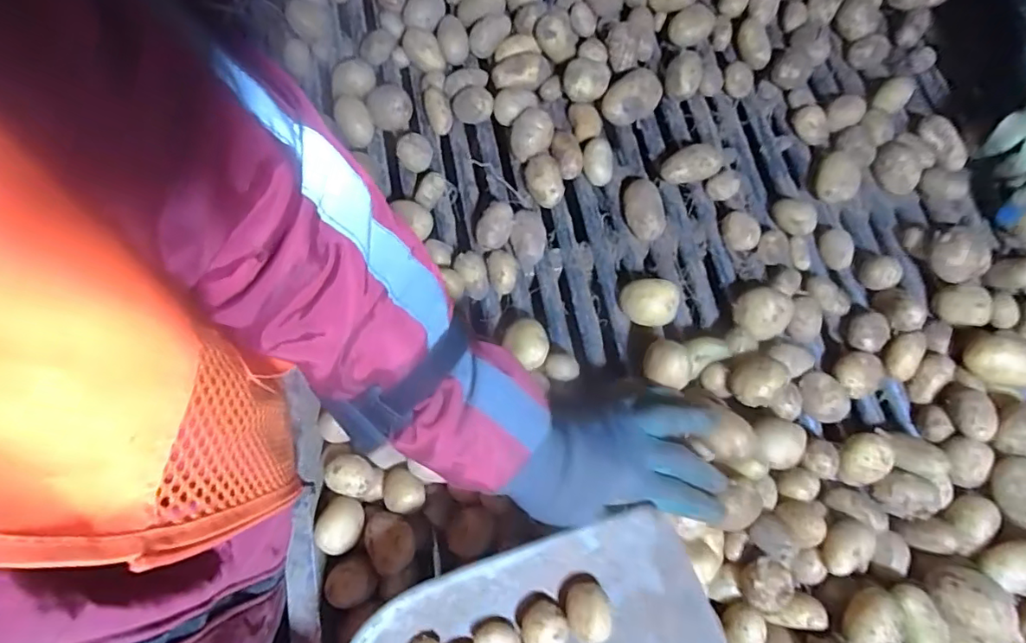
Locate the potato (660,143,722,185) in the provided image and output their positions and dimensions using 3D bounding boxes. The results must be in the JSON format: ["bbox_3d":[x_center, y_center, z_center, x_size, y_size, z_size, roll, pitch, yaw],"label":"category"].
[{"bbox_3d":[0.188,-0.164,0.574,0.056,0.035,0.034,-16,70,-4],"label":"potato"}]

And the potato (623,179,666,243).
[{"bbox_3d":[0.135,-0.114,0.561,0.037,0.036,0.062,-2,70,1],"label":"potato"}]

